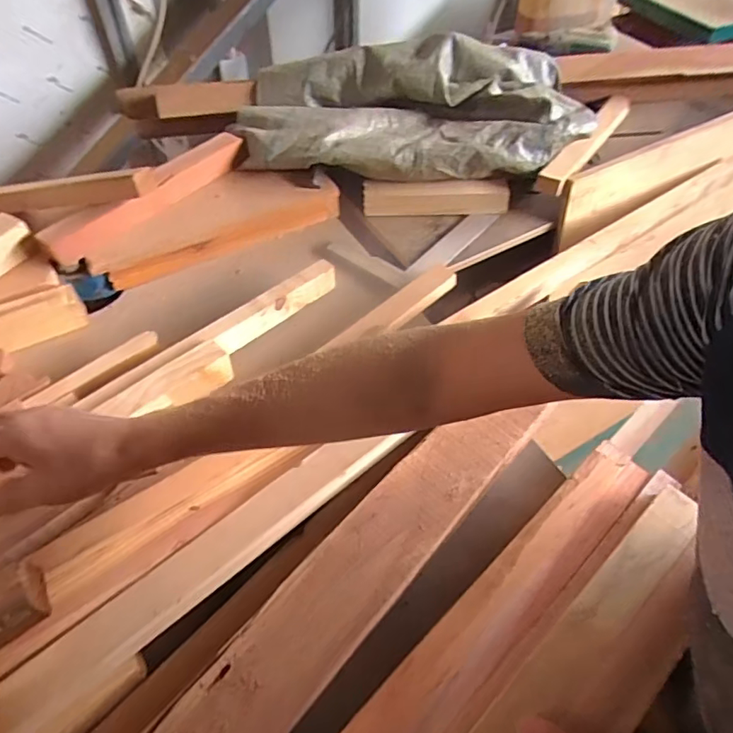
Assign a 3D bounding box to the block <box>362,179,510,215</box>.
[{"bbox_3d":[0.119,-0.292,0.923,0.242,0.057,0.034,-1,26,-1],"label":"block"}]

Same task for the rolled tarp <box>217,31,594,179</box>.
[{"bbox_3d":[0.088,-0.446,0.940,0.602,0.110,0.290,-6,53,-5],"label":"rolled tarp"}]

